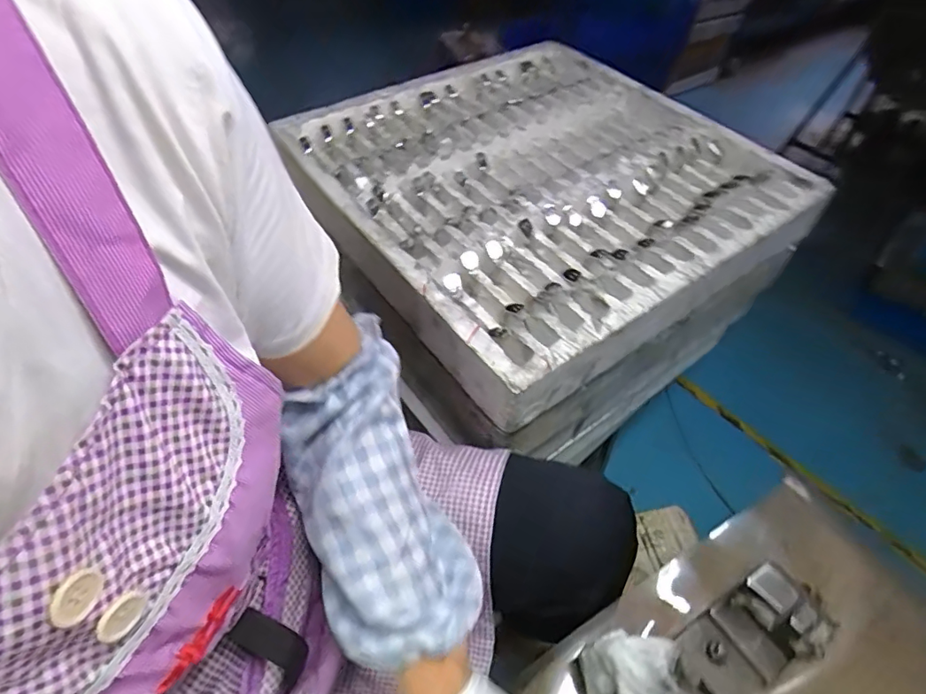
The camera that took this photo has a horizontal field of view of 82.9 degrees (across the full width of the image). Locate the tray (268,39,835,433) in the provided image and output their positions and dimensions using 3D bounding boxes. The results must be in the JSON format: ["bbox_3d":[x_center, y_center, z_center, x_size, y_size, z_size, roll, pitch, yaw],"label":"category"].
[{"bbox_3d":[0.097,-0.220,0.708,0.535,0.079,0.540,-29,58,-24],"label":"tray"}]

